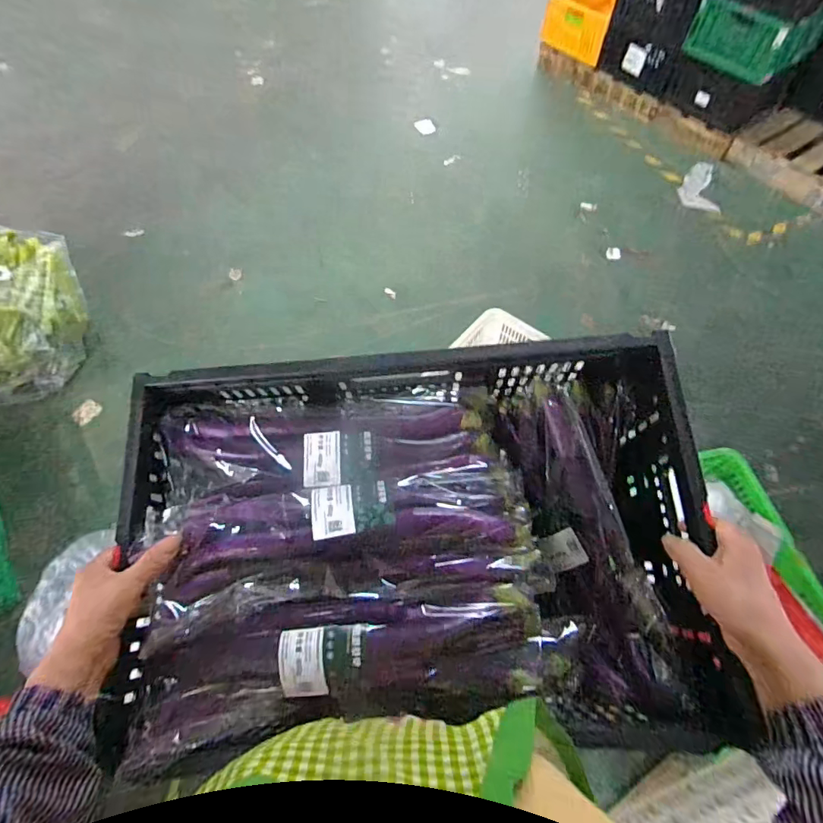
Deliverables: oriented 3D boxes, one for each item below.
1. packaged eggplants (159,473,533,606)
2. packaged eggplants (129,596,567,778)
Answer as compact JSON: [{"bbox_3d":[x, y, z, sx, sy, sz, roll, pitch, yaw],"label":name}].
[{"bbox_3d":[-0.060,0.124,0.490,0.356,0.061,0.120,-2,61,-1],"label":"packaged eggplants"},{"bbox_3d":[-0.054,0.236,0.450,0.408,0.077,0.133,-5,61,-2],"label":"packaged eggplants"}]

